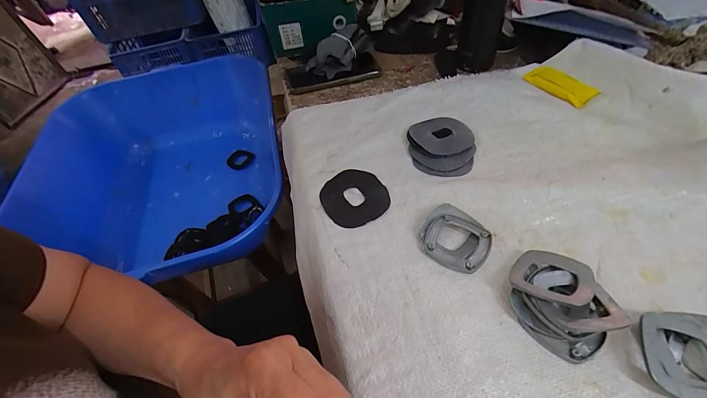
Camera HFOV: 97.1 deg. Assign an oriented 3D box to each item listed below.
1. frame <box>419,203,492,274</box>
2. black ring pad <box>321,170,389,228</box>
[{"bbox_3d":[0.107,0.040,0.327,0.069,0.013,0.066,25,57,24],"label":"frame"},{"bbox_3d":[0.001,-0.002,0.377,0.076,0.006,0.080,-29,53,-17],"label":"black ring pad"}]

